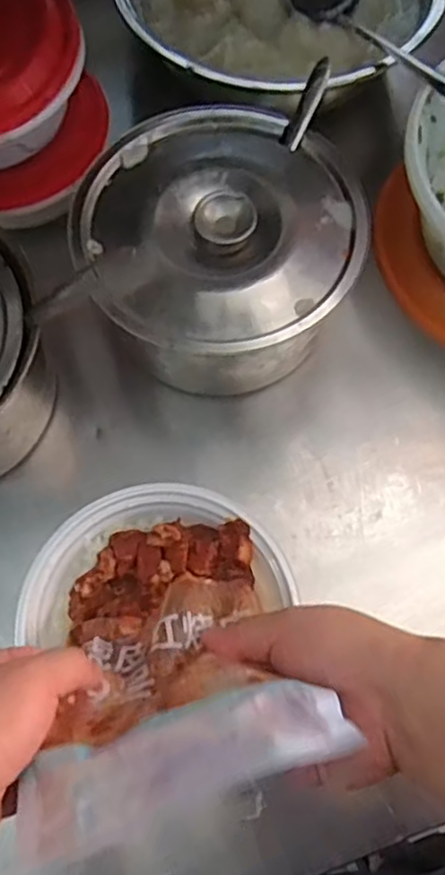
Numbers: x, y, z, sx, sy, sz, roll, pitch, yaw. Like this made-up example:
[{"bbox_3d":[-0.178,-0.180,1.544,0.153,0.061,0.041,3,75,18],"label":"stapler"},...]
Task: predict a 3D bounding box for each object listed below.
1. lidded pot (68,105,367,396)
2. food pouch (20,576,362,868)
[{"bbox_3d":[-0.002,-0.134,0.498,0.186,0.102,0.193,0,70,0],"label":"lidded pot"},{"bbox_3d":[-0.029,0.119,0.310,0.130,0.146,0.023,-23,104,-9],"label":"food pouch"}]

